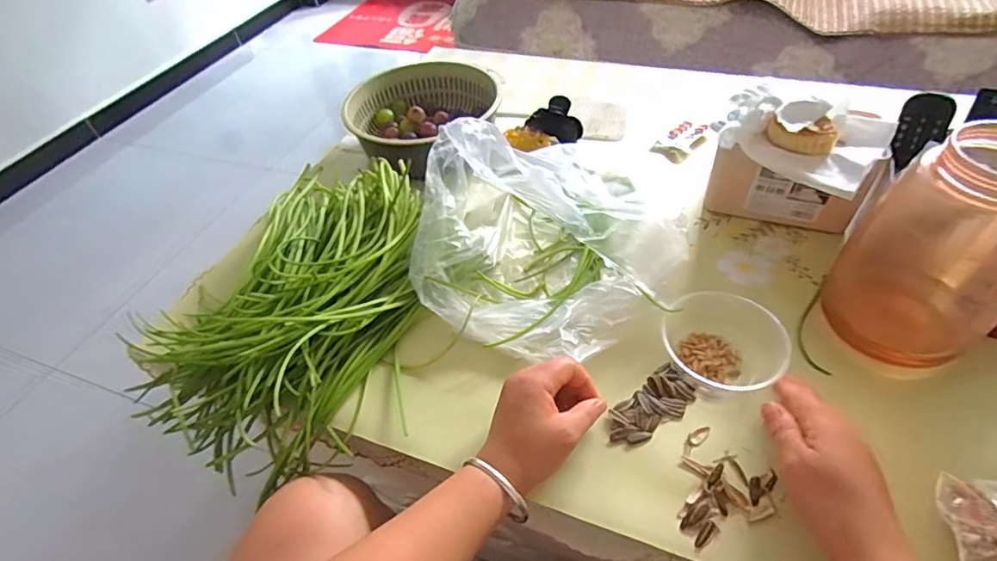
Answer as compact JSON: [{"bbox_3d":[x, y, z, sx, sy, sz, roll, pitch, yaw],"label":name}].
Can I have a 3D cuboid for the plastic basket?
[{"bbox_3d":[-0.113,-0.240,0.778,0.220,0.071,0.209,-3,48,4],"label":"plastic basket"}]

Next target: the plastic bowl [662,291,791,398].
[{"bbox_3d":[0.211,0.058,0.489,0.105,0.051,0.098,-3,48,4],"label":"plastic bowl"}]

